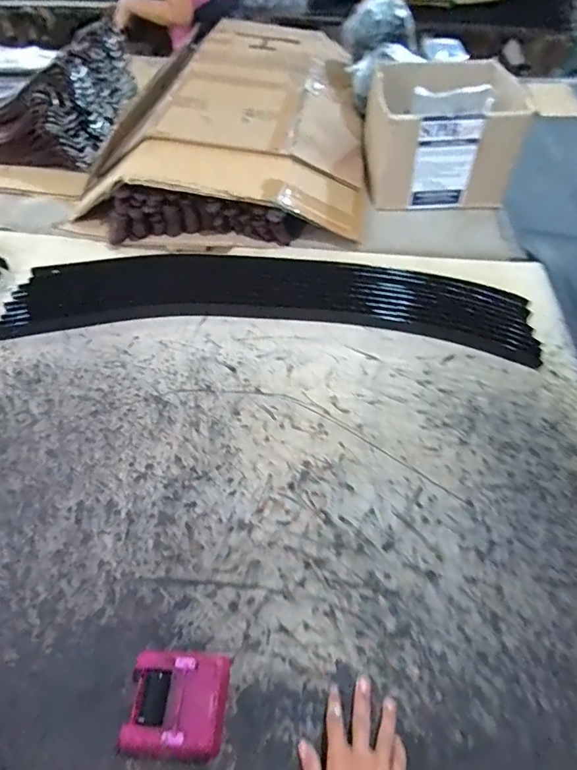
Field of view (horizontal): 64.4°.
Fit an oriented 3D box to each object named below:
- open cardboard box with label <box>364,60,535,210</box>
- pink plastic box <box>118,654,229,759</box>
[{"bbox_3d":[0.396,-0.661,1.221,0.359,0.223,0.340,5,53,4],"label":"open cardboard box with label"},{"bbox_3d":[-0.135,0.382,0.553,0.116,0.037,0.108,4,53,3],"label":"pink plastic box"}]

